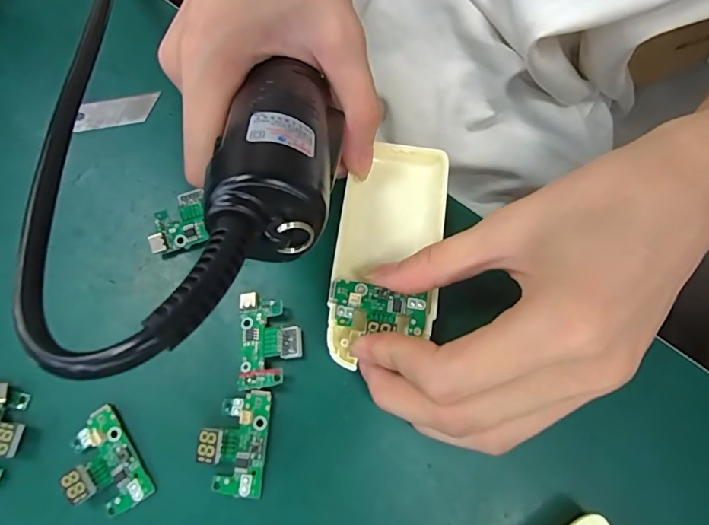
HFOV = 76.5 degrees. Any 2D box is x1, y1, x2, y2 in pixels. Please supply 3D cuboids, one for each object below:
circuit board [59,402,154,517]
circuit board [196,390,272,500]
[{"bbox_3d":[-0.100,0.079,0.177,0.025,0.010,0.039,-32,75,-8],"label":"circuit board"},{"bbox_3d":[-0.048,0.071,0.179,0.024,0.010,0.039,5,74,3],"label":"circuit board"}]

